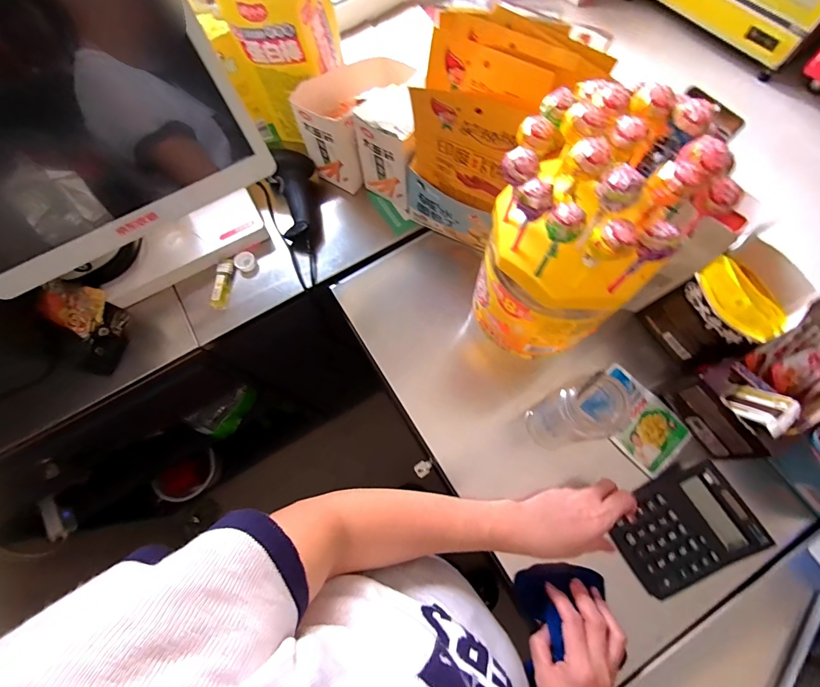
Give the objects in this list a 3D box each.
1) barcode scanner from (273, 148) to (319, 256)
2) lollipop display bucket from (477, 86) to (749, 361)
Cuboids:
[{"bbox_3d":[-0.170,-0.217,0.579,0.054,0.056,0.160,-9,92,0],"label":"barcode scanner"},{"bbox_3d":[0.141,-0.081,0.336,0.143,0.233,0.119,27,74,12],"label":"lollipop display bucket"}]

